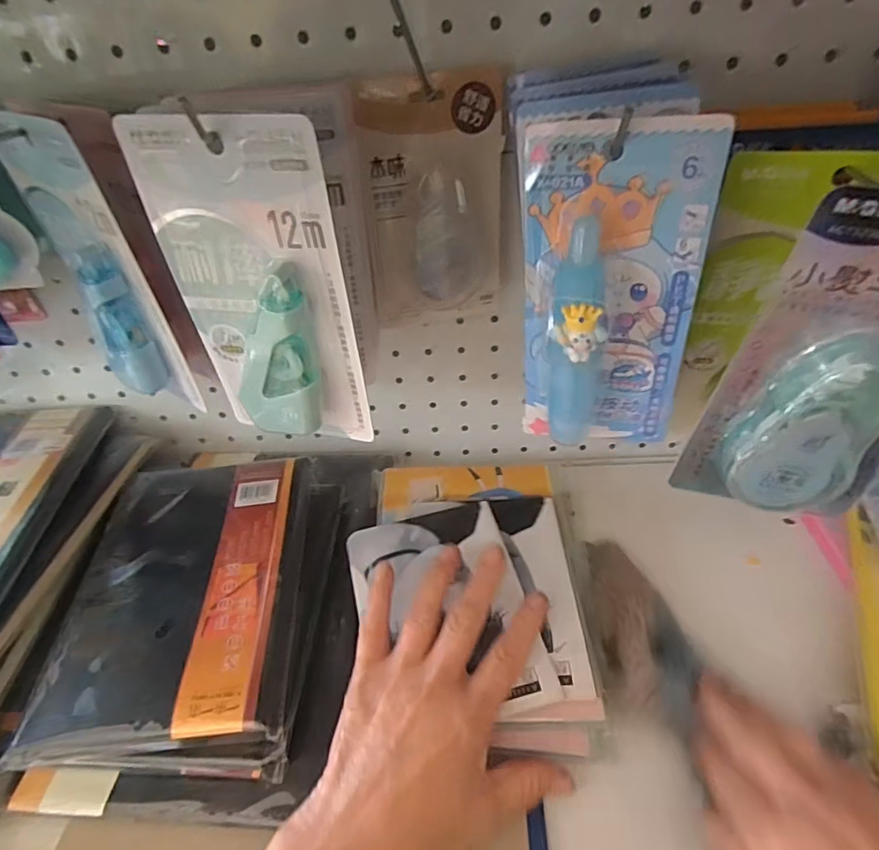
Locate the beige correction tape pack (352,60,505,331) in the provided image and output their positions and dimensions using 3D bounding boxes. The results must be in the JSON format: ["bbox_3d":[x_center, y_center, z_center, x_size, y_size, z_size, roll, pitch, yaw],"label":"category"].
[{"bbox_3d":[-0.003,-0.123,0.313,0.077,0.127,0.022,-8,40,-4],"label":"beige correction tape pack"}]

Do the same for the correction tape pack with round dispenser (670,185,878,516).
[{"bbox_3d":[0.161,-0.017,0.209,0.091,0.134,0.026,8,41,15],"label":"correction tape pack with round dispenser"}]

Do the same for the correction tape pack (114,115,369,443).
[{"bbox_3d":[-0.081,-0.054,0.240,0.082,0.142,0.022,5,41,12],"label":"correction tape pack"}]

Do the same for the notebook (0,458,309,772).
[{"bbox_3d":[-0.156,0.092,0.335,0.134,0.013,0.187,-6,40,-2],"label":"notebook"}]

